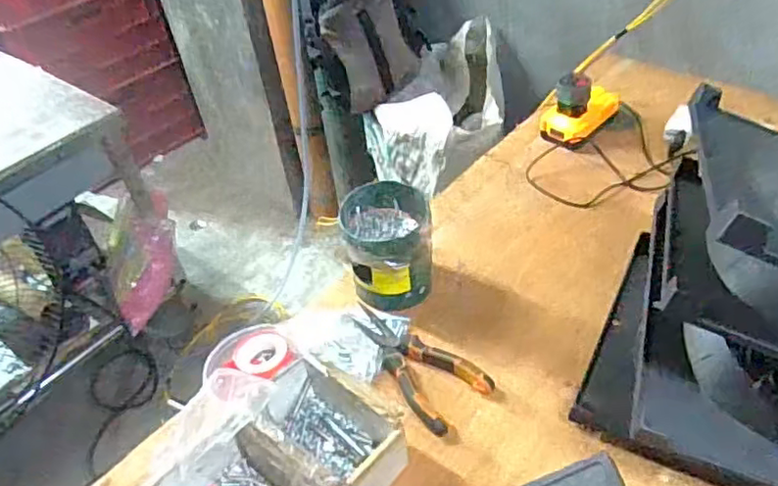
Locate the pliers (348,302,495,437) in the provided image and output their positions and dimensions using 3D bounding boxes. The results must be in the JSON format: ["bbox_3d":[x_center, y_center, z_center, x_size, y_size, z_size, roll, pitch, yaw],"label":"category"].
[{"bbox_3d":[0.023,0.134,0.741,0.088,0.016,0.193,-33,49,-25],"label":"pliers"}]

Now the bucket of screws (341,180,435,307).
[{"bbox_3d":[-0.001,0.003,0.809,0.106,0.109,0.119,-16,43,-9],"label":"bucket of screws"}]

